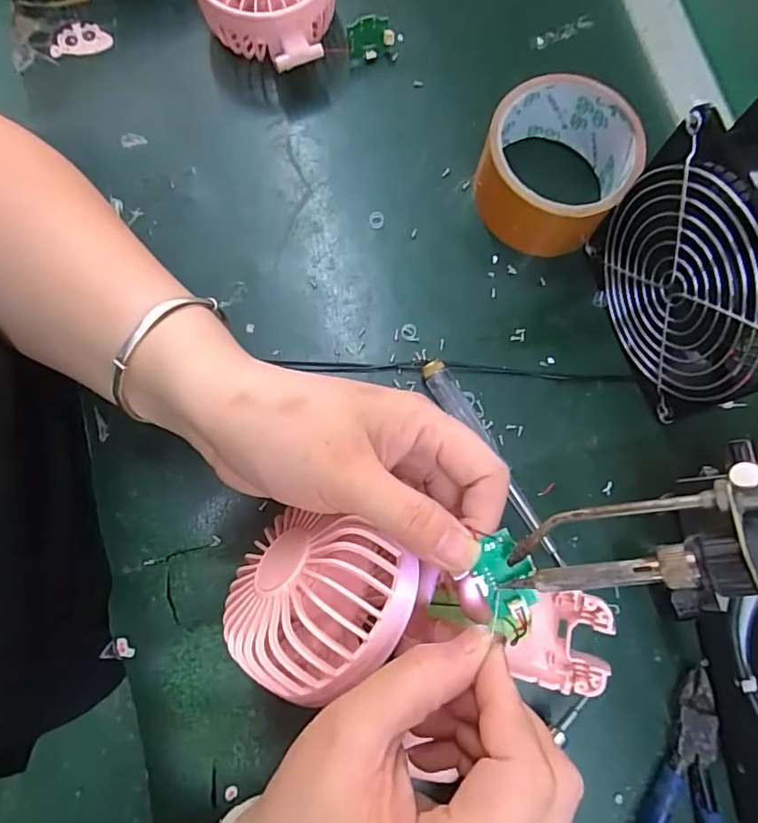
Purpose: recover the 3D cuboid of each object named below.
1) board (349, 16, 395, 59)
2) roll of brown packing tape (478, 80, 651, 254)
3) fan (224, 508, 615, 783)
[{"bbox_3d":[-0.006,-0.244,0.346,0.031,0.022,0.004,-14,47,-16],"label":"board"},{"bbox_3d":[0.104,-0.146,0.316,0.089,0.048,0.090,44,82,8],"label":"roll of brown packing tape"},{"bbox_3d":[0.017,0.085,0.222,0.155,0.044,0.069,7,79,-7],"label":"fan"}]

